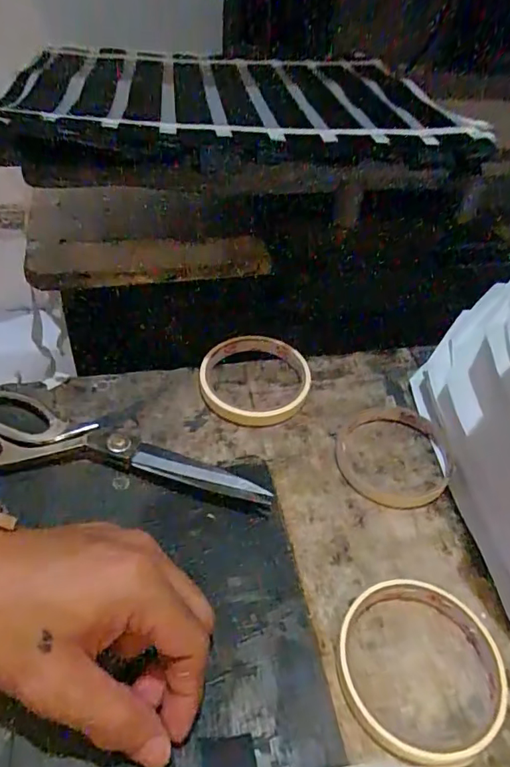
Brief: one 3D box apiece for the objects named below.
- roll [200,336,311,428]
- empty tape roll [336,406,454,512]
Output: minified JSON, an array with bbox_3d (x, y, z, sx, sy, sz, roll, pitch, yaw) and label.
[{"bbox_3d":[0.001,-0.004,0.412,0.089,0.018,0.085,4,43,-3],"label":"roll"},{"bbox_3d":[0.102,0.050,0.372,0.080,0.016,0.084,4,43,-3],"label":"empty tape roll"}]

